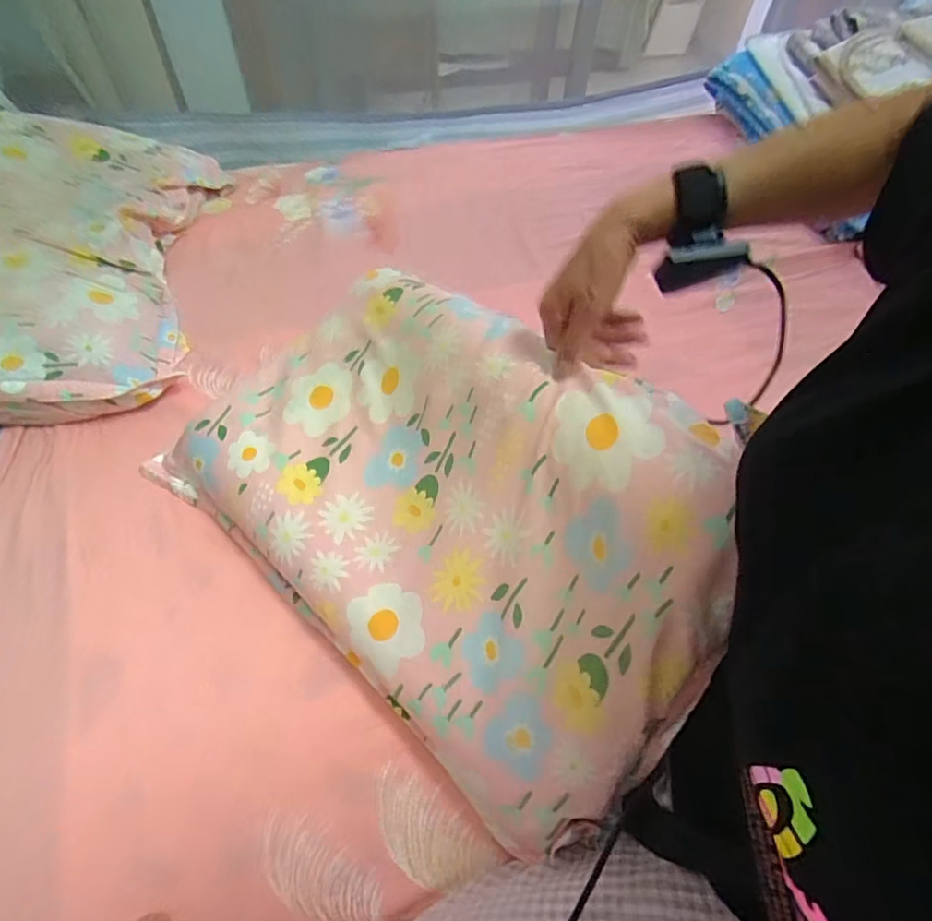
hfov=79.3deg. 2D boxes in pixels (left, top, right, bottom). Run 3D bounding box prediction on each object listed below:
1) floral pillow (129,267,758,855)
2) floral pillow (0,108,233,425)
[{"bbox_3d":[-0.040,0.030,0.541,0.555,0.101,0.376,39,100,30],"label":"floral pillow"},{"bbox_3d":[-0.603,-0.314,0.827,0.370,0.133,0.578,-4,55,-5],"label":"floral pillow"}]

